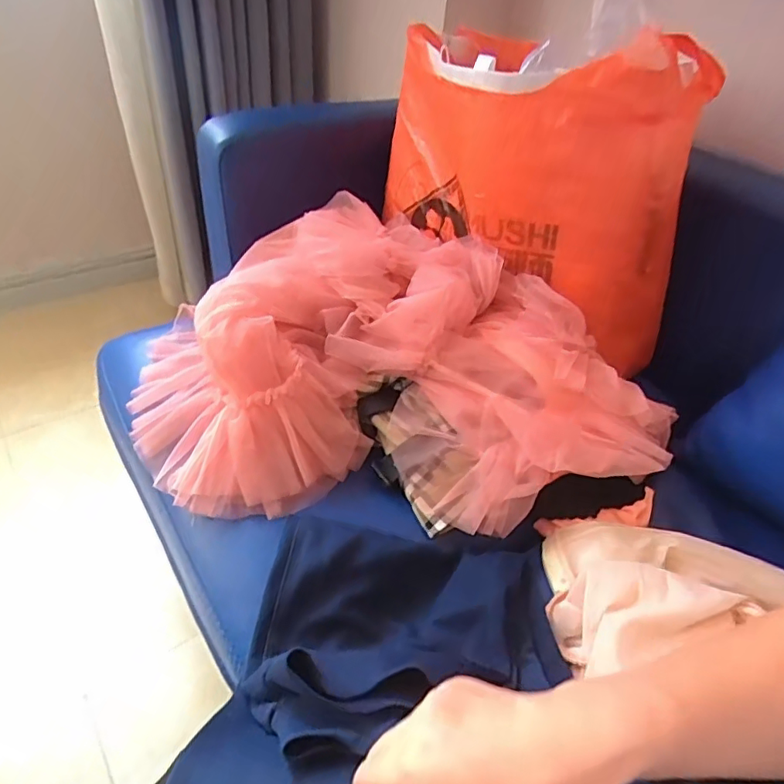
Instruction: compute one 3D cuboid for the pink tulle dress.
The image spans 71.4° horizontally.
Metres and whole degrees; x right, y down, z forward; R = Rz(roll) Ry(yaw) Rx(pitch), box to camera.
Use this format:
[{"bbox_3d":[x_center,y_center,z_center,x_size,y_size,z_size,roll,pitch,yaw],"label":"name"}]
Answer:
[{"bbox_3d":[-0.018,-0.058,0.603,0.505,0.148,0.445,-8,43,-17],"label":"pink tulle dress"}]

